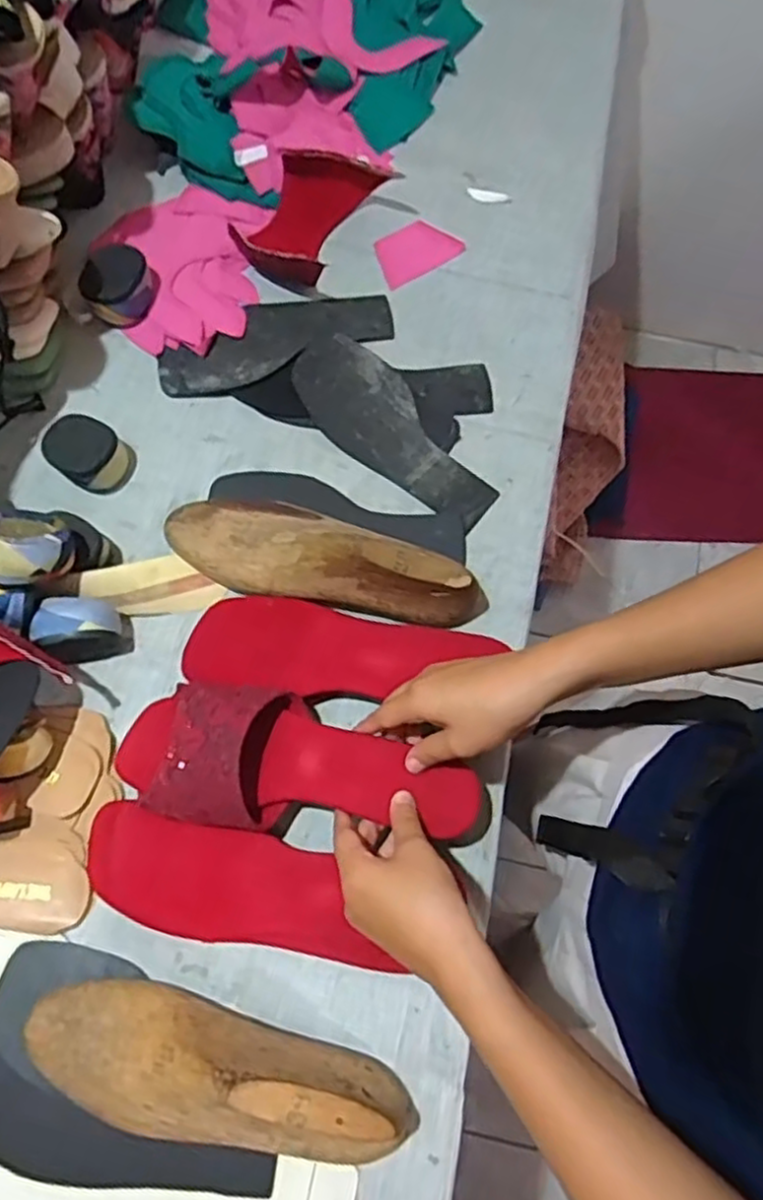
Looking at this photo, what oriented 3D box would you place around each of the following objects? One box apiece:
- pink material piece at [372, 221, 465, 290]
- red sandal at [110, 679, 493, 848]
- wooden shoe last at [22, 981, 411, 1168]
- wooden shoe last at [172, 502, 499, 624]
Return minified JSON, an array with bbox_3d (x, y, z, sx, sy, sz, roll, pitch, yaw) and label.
[{"bbox_3d":[0.032,-0.326,0.674,0.080,0.004,0.052,-31,78,-8],"label":"pink material piece"},{"bbox_3d":[-0.054,0.116,0.501,0.245,0.065,0.089,10,73,3],"label":"red sandal"},{"bbox_3d":[-0.099,0.293,0.433,0.236,0.081,0.070,15,73,3],"label":"wooden shoe last"},{"bbox_3d":[-0.040,-0.040,0.539,0.240,0.078,0.074,9,73,1],"label":"wooden shoe last"}]

